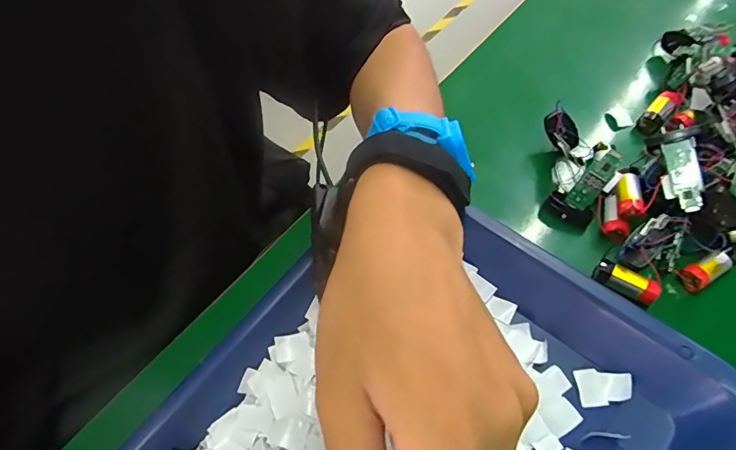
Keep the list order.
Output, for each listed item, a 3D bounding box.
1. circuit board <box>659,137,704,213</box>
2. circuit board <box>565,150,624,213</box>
[{"bbox_3d":[0.192,-0.030,0.285,0.020,0.004,0.044,-14,82,38],"label":"circuit board"},{"bbox_3d":[0.146,-0.029,0.301,0.008,0.044,0.014,-18,55,-45],"label":"circuit board"}]

